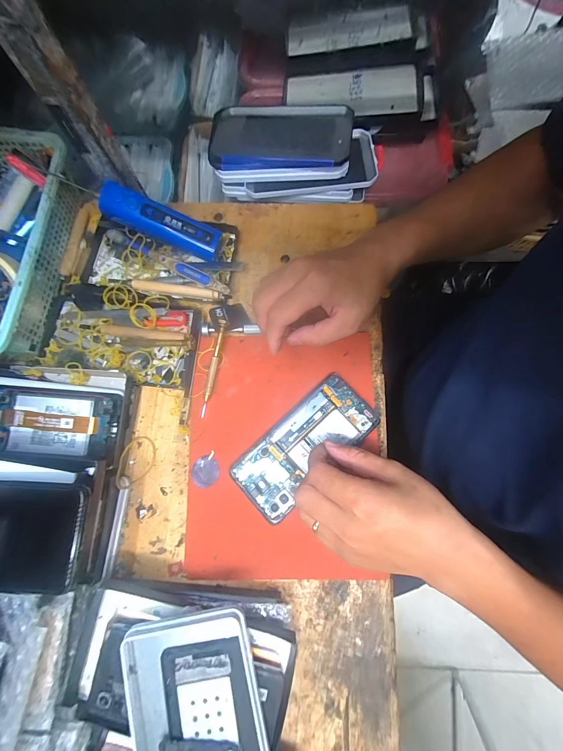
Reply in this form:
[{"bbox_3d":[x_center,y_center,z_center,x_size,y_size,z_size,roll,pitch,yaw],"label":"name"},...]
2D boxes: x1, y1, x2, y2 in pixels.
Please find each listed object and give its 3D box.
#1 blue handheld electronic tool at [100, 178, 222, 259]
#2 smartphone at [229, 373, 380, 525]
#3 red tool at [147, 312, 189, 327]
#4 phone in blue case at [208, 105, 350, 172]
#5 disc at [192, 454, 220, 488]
[{"bbox_3d":[-0.138,-0.174,0.346,0.130,0.034,0.034,18,77,-16],"label":"blue handheld electronic tool"},{"bbox_3d":[0.025,0.073,0.316,0.158,0.010,0.073,-42,80,-8],"label":"smartphone"},{"bbox_3d":[-0.134,-0.066,0.349,0.044,0.009,0.017,-4,77,0],"label":"red tool"},{"bbox_3d":[-0.001,-0.315,0.391,0.181,0.019,0.099,5,74,5],"label":"phone in blue case"},{"bbox_3d":[-0.081,0.103,0.316,0.029,0.004,0.032,29,79,7],"label":"disc"}]

